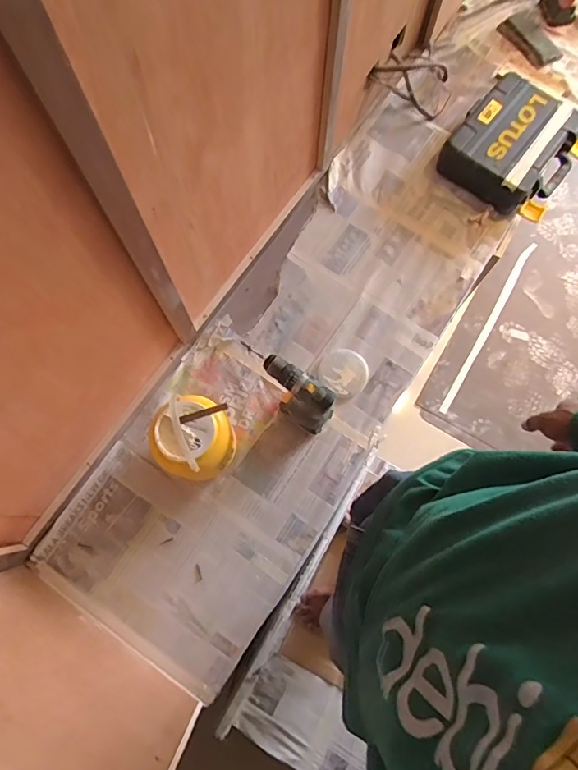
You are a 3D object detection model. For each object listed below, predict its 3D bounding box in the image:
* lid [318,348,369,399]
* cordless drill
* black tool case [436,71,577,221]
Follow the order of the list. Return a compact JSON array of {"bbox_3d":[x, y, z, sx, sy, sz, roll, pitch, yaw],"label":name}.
[{"bbox_3d":[0.136,-0.033,1.171,0.116,0.007,0.115,0,74,-1],"label":"lid"},{"bbox_3d":[0.018,0.023,1.045,0.165,0.217,0.066,36,77,9],"label":"cordless drill"},{"bbox_3d":[0.609,-0.638,1.257,0.311,0.138,0.317,37,77,9],"label":"black tool case"}]

